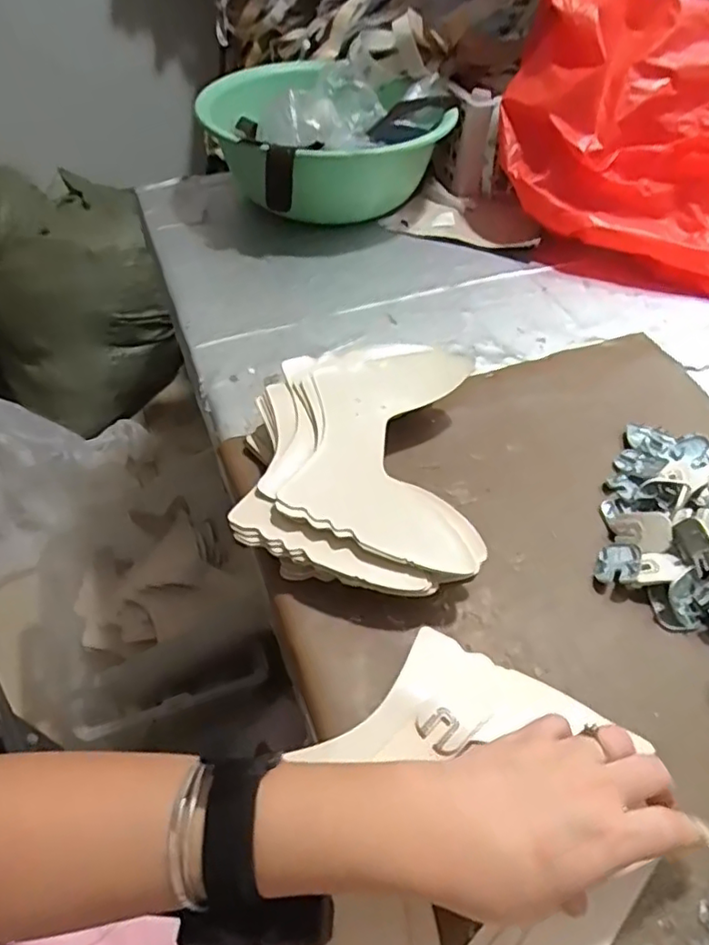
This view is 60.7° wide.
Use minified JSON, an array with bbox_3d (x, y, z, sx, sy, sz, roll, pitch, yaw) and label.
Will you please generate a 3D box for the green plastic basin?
[{"bbox_3d":[-0.039,-0.418,0.786,0.283,0.135,0.278,2,49,-2],"label":"green plastic basin"}]

